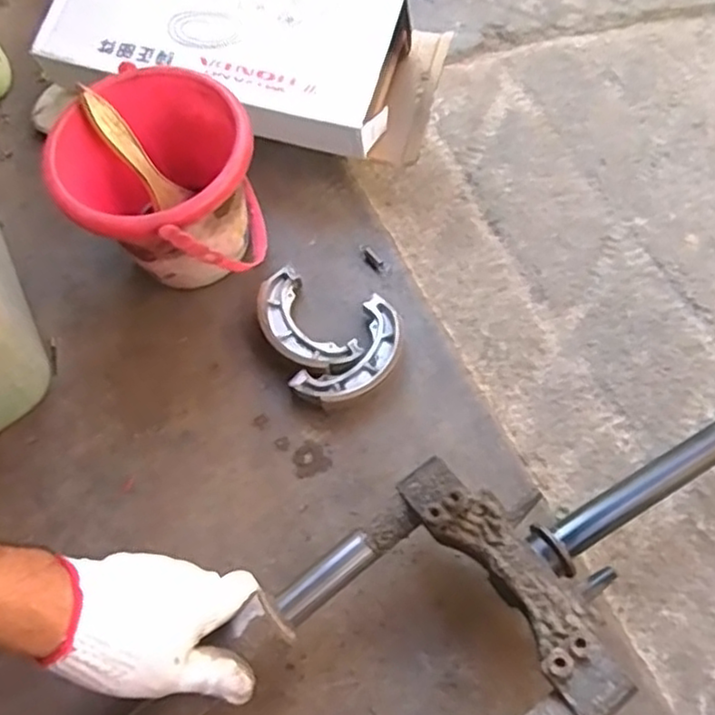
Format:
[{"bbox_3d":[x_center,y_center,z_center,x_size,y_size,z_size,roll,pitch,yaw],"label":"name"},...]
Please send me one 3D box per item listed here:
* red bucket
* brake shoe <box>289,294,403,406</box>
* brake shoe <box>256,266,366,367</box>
[{"bbox_3d":[-0.152,-0.128,0.557,0.141,0.142,0.152,-1,66,3],"label":"red bucket"},{"bbox_3d":[0.001,0.002,0.559,0.054,0.023,0.106,36,72,17],"label":"brake shoe"},{"bbox_3d":[-0.047,-0.024,0.568,0.053,0.020,0.101,-35,69,-12],"label":"brake shoe"}]

